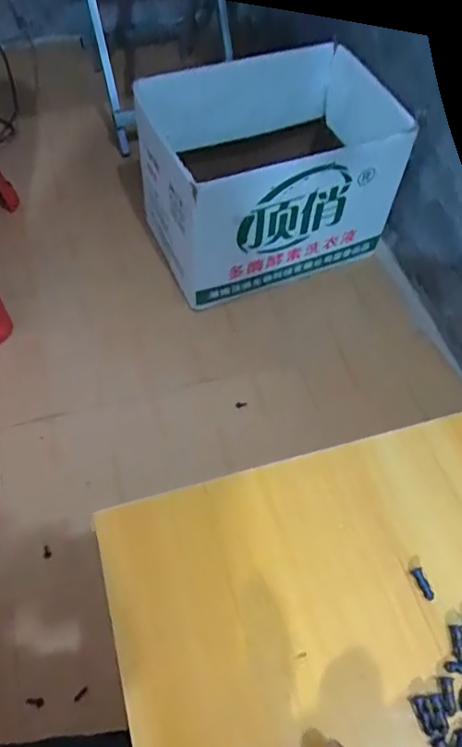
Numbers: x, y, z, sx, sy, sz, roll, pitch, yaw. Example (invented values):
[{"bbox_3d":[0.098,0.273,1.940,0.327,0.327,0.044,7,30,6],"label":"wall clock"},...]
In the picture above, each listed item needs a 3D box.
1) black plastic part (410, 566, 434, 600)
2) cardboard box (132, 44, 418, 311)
[{"bbox_3d":[0.104,0.112,0.304,0.005,0.005,0.017,-20,61,-13],"label":"black plastic part"},{"bbox_3d":[0.082,-0.382,1.061,0.463,0.260,0.335,-16,60,-11],"label":"cardboard box"}]

